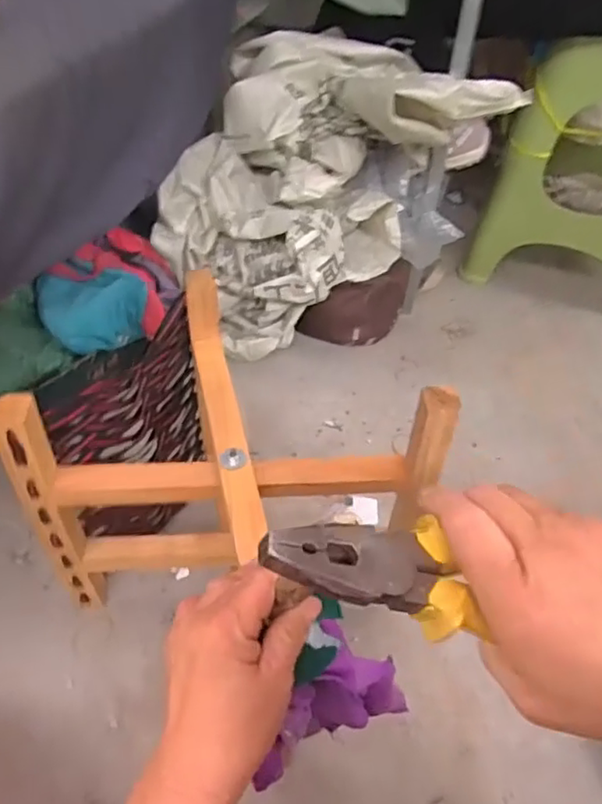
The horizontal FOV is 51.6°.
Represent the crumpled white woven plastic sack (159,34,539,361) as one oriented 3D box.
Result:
[{"bbox_3d":[0.042,-0.302,0.960,0.420,0.375,0.359,21,48,13],"label":"crumpled white woven plastic sack"}]

